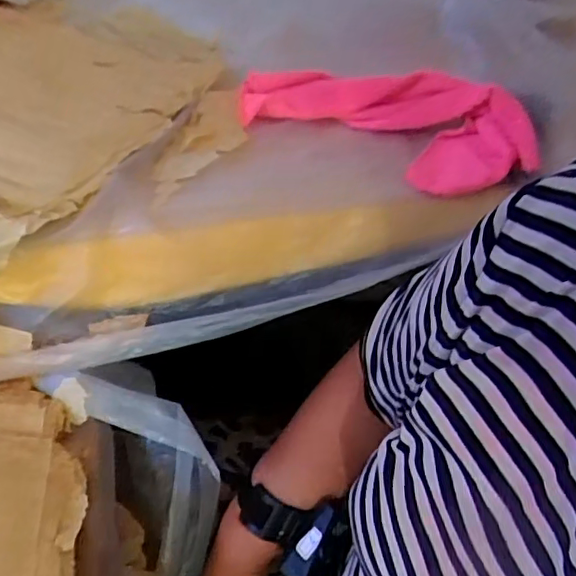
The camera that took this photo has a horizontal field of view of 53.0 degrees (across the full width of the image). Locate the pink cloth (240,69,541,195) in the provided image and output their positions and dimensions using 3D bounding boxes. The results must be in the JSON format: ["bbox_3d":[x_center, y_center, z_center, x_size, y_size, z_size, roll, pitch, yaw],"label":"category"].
[{"bbox_3d":[0.105,-0.187,0.610,0.316,0.053,0.134,24,52,18],"label":"pink cloth"}]

